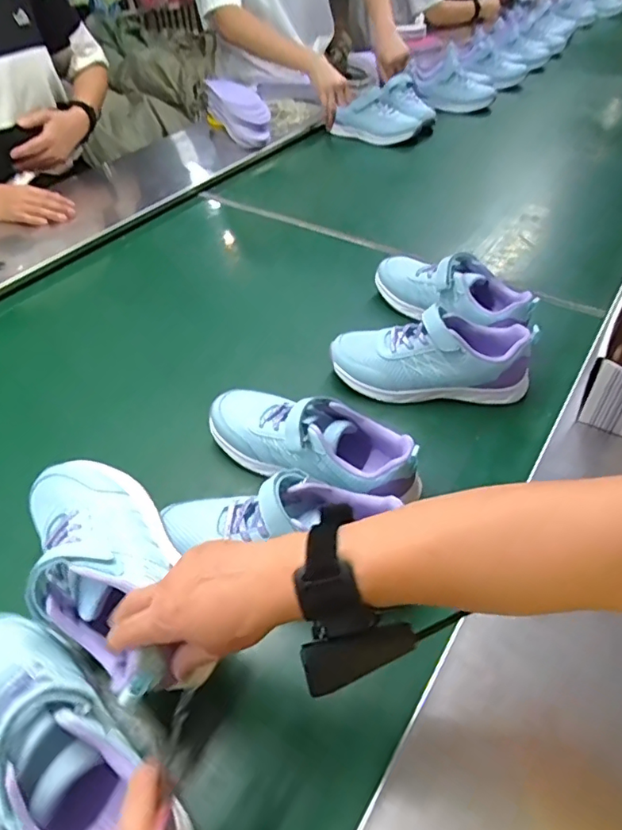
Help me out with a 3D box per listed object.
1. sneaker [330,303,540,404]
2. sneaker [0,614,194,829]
[{"bbox_3d":[0.145,-0.071,0.633,0.239,0.086,0.080,3,45,2],"label":"sneaker"},{"bbox_3d":[-0.180,0.214,0.354,0.212,0.080,0.081,30,51,30],"label":"sneaker"}]

